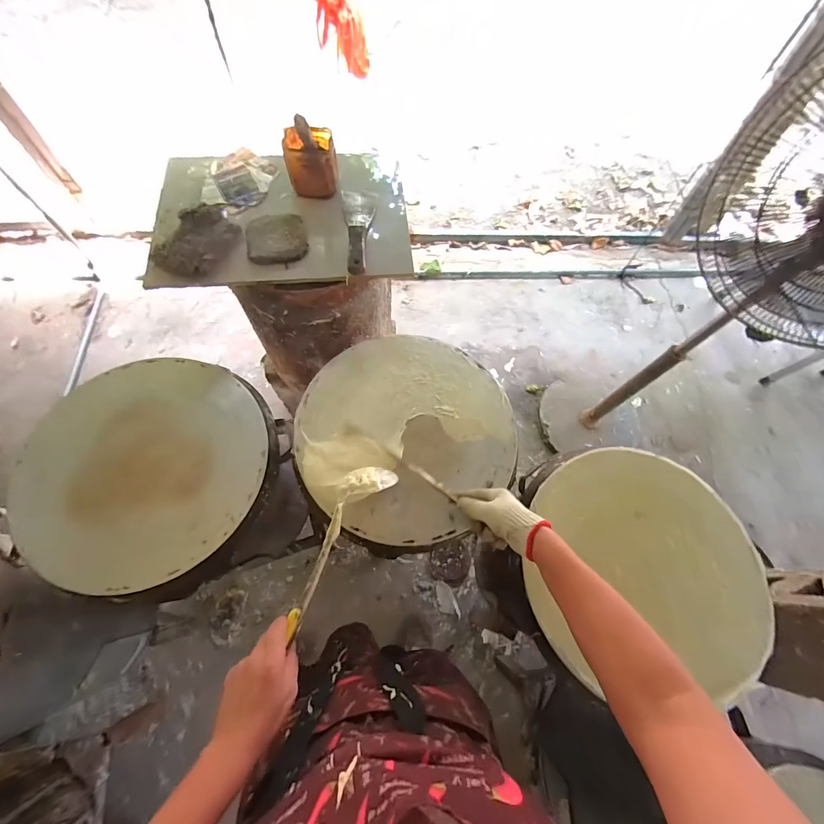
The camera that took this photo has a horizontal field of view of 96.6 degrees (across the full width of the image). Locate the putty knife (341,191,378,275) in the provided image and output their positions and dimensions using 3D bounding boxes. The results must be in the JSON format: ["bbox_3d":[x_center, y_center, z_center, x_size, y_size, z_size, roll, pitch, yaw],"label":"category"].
[{"bbox_3d":[-0.098,-0.358,0.711,0.068,0.019,0.227,-4,68,-5],"label":"putty knife"}]

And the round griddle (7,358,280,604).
[{"bbox_3d":[-0.435,0.086,0.613,0.380,0.042,0.379,1,67,-3],"label":"round griddle"}]

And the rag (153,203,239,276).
[{"bbox_3d":[-0.399,-0.321,0.683,0.098,0.030,0.158,25,68,7],"label":"rag"}]

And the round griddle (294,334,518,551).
[{"bbox_3d":[-0.008,0.032,0.650,0.377,0.047,0.377,1,67,-3],"label":"round griddle"}]

